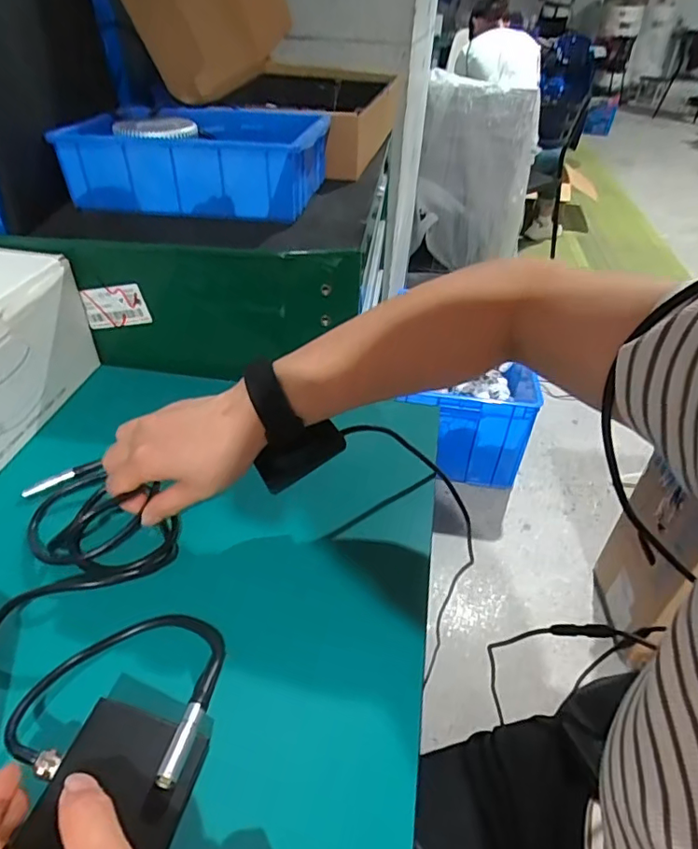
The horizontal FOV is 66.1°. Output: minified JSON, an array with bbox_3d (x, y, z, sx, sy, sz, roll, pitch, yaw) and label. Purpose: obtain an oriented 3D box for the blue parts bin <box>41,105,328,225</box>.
[{"bbox_3d":[-0.173,-0.350,0.695,0.273,0.080,0.244,7,40,5],"label":"blue parts bin"}]

